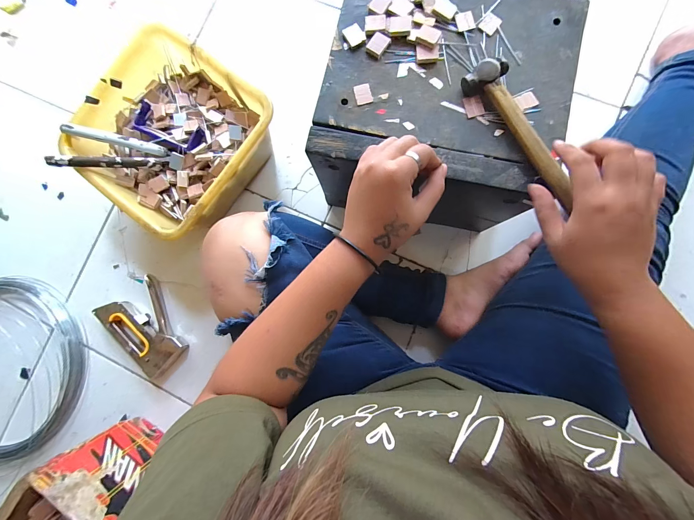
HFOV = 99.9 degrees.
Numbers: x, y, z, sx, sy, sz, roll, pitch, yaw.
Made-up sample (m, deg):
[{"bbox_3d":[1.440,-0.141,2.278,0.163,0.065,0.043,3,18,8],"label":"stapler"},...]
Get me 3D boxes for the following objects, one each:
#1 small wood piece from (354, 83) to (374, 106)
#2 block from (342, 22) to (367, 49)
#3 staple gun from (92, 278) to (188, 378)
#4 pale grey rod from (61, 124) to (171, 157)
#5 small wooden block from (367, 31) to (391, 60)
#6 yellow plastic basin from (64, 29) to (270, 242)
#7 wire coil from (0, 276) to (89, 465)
[{"bbox_3d":[0.019,-0.193,0.338,0.019,0.004,0.024,-13,84,4],"label":"small wood piece"},{"bbox_3d":[0.009,-0.262,0.341,0.021,0.005,0.025,-28,84,2],"label":"block"},{"bbox_3d":[-0.366,0.131,0.538,0.118,0.026,0.170,-36,83,1],"label":"staple gun"},{"bbox_3d":[-0.364,-0.191,0.467,0.152,0.016,0.019,11,86,-9],"label":"pale grey rod"},{"bbox_3d":[0.036,-0.247,0.336,0.020,0.005,0.026,34,89,7],"label":"small wooden block"},{"bbox_3d":[-0.281,-0.200,0.505,0.265,0.123,0.258,38,89,7],"label":"yellow plastic basin"},{"bbox_3d":[-0.657,0.201,0.547,0.322,0.028,0.332,0,85,5],"label":"wire coil"}]

